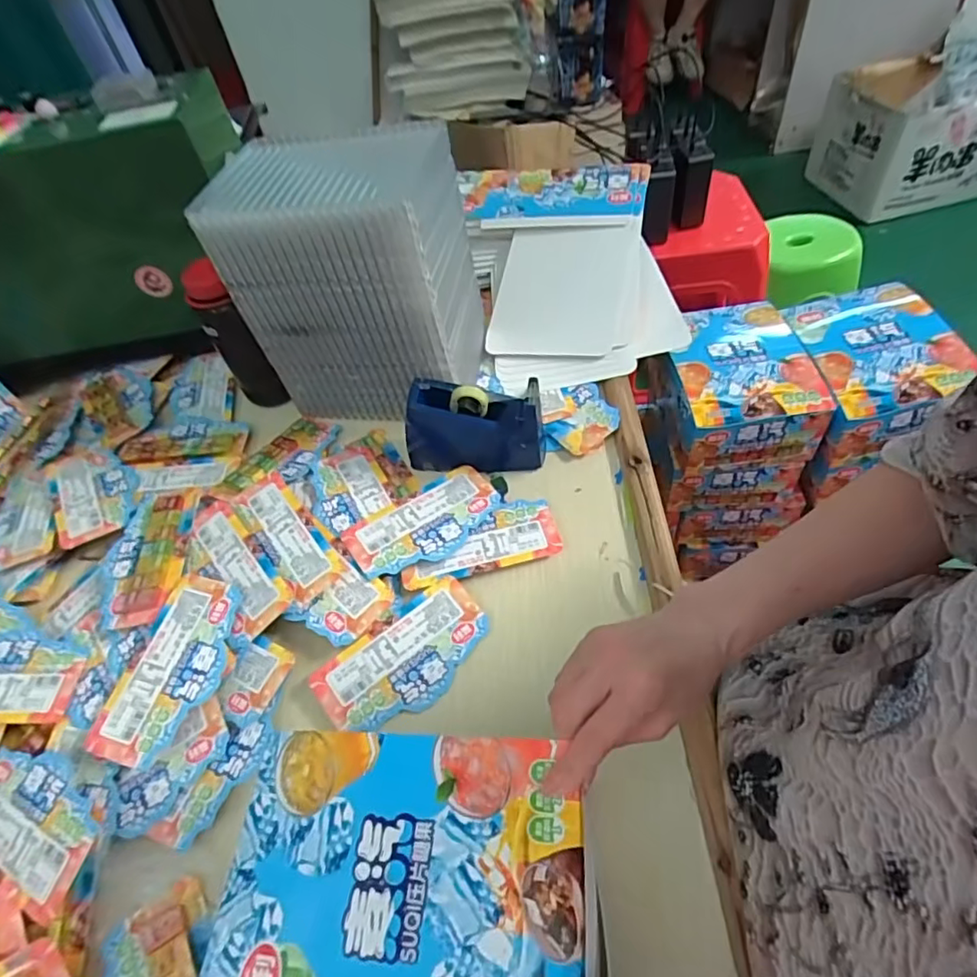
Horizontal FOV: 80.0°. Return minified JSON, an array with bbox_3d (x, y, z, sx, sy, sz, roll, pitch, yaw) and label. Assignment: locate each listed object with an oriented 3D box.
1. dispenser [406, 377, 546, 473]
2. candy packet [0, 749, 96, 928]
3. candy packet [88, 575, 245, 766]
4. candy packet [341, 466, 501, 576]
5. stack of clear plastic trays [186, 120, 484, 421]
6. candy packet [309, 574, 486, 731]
[{"bbox_3d":[-0.014,-0.064,0.580,0.136,0.080,0.052,3,53,11],"label":"dispenser"},{"bbox_3d":[-0.326,0.233,0.414,0.129,0.021,0.070,19,57,21],"label":"candy packet"},{"bbox_3d":[-0.253,0.142,0.466,0.080,0.008,0.145,15,62,13],"label":"candy packet"},{"bbox_3d":[-0.059,0.033,0.550,0.146,0.013,0.076,-30,54,-15],"label":"candy packet"},{"bbox_3d":[-0.127,-0.209,0.603,0.208,0.234,0.155,4,53,11],"label":"stack of clear plastic trays"},{"bbox_3d":[-0.067,0.140,0.483,0.144,0.016,0.075,-37,56,-19],"label":"candy packet"}]

